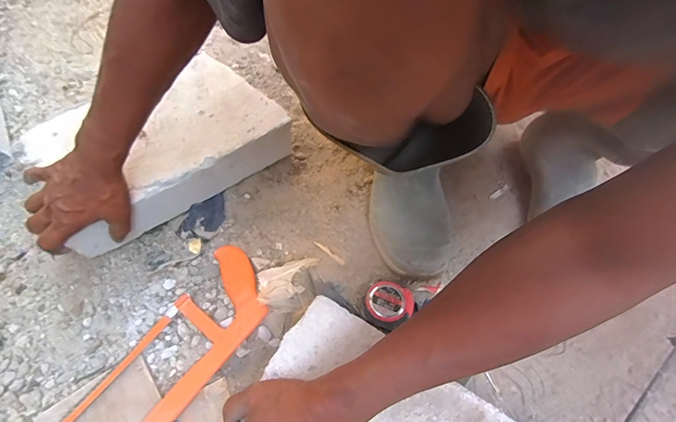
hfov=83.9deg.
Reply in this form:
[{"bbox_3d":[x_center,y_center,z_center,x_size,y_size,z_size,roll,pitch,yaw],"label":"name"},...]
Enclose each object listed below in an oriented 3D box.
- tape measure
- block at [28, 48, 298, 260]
[{"bbox_3d":[0.062,0.118,0.476,0.062,0.035,0.054,-31,64,-20],"label":"tape measure"},{"bbox_3d":[-0.251,-0.099,0.552,0.314,0.087,0.186,-29,65,-18],"label":"block"}]

